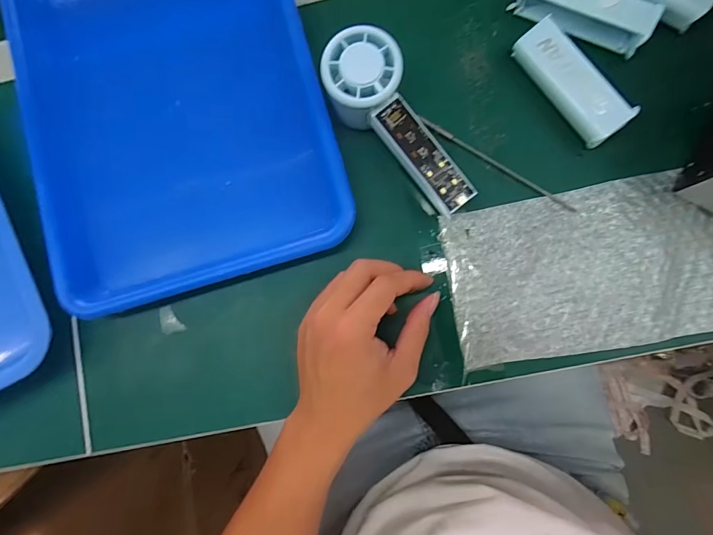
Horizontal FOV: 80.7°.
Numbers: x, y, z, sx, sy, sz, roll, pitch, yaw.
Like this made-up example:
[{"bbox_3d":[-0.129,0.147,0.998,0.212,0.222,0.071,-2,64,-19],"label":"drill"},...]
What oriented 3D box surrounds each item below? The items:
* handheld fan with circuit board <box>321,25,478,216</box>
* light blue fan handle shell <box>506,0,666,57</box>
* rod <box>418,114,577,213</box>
[{"bbox_3d":[0.031,-0.107,0.326,0.059,0.050,0.152,-38,95,2],"label":"handheld fan with circuit board"},{"bbox_3d":[0.181,-0.206,0.332,0.101,0.022,0.037,29,89,9],"label":"light blue fan handle shell"},{"bbox_3d":[0.112,-0.084,0.340,0.144,0.007,0.007,35,89,9],"label":"rod"}]

